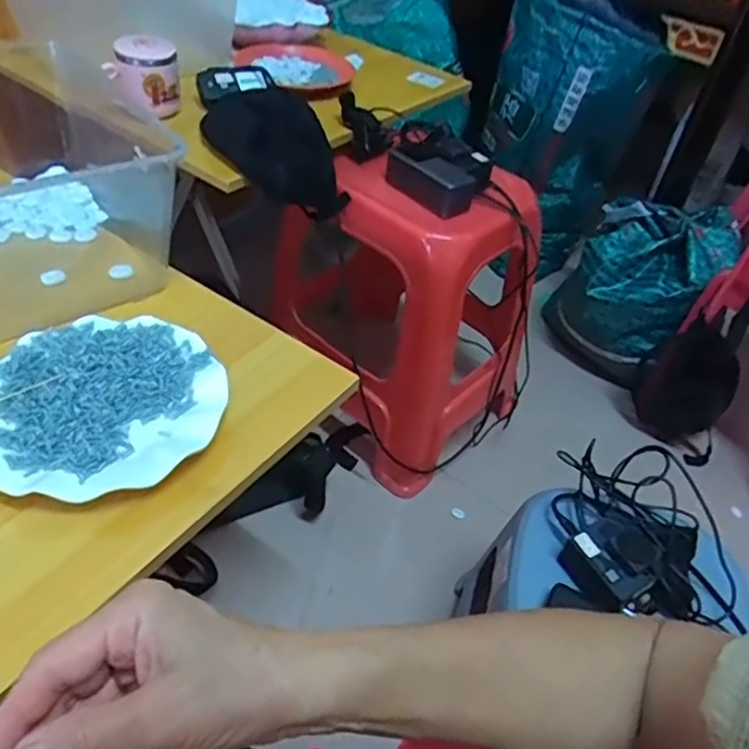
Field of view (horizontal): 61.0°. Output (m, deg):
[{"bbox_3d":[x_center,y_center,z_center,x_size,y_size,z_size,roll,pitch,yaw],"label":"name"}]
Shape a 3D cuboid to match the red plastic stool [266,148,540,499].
[{"bbox_3d":[0.061,-0.120,1.090,0.332,0.467,0.352,-31,57,-33],"label":"red plastic stool"}]

